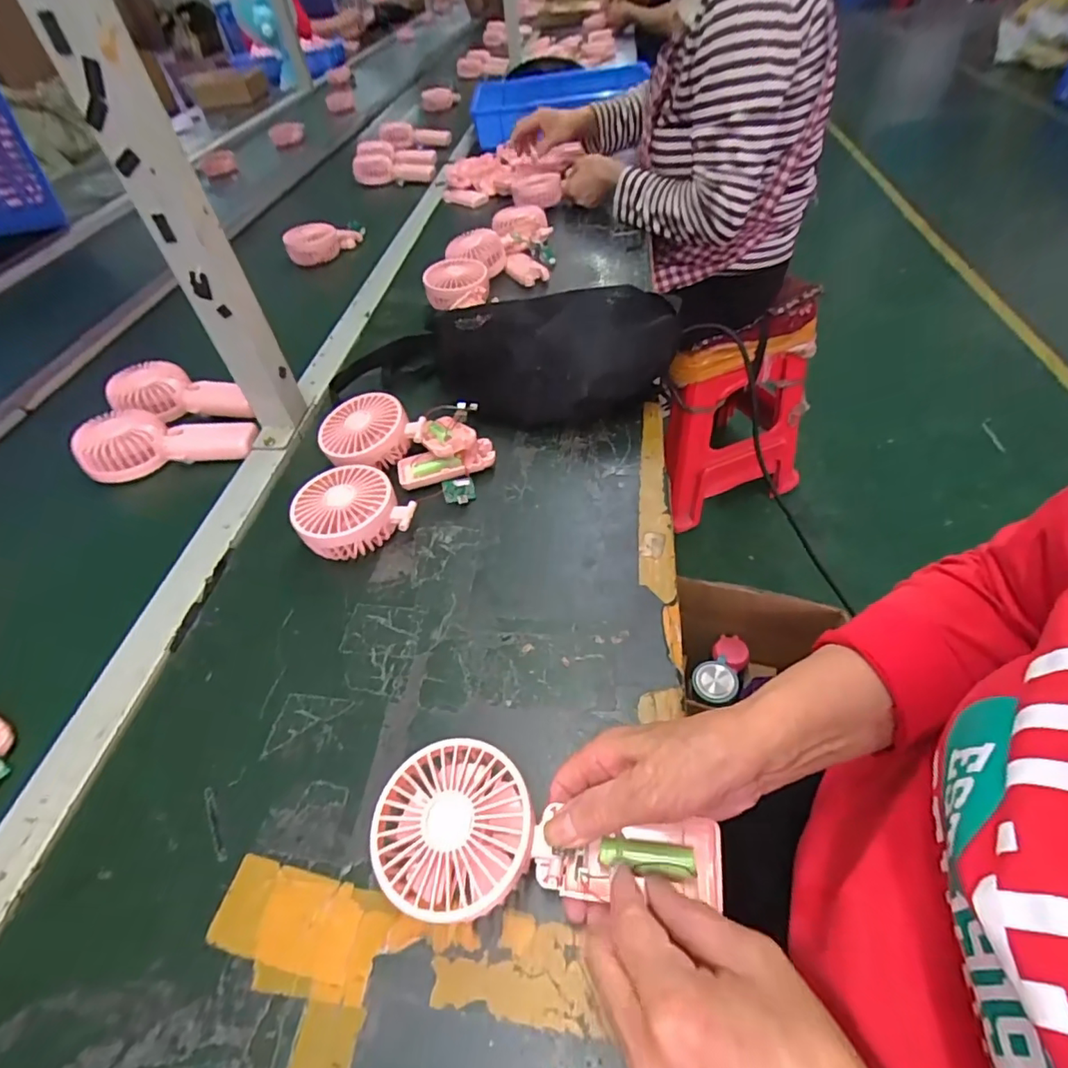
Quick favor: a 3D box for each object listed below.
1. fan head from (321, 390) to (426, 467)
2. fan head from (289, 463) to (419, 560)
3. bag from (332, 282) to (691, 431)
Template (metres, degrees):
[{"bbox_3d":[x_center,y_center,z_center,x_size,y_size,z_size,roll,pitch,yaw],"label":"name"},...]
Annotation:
[{"bbox_3d":[-0.168,-0.104,0.563,0.097,0.048,0.081,-28,52,-17],"label":"fan head"},{"bbox_3d":[-0.165,-0.017,0.495,0.091,0.044,0.094,-36,55,-23],"label":"fan head"},{"bbox_3d":[-0.046,-0.193,0.587,0.372,0.108,0.131,9,51,14],"label":"bag"}]

